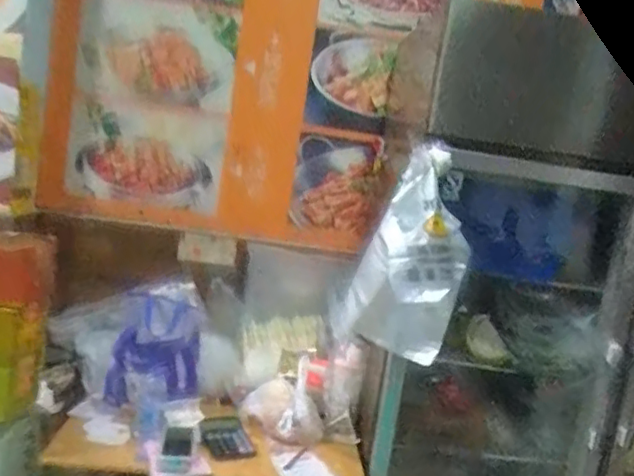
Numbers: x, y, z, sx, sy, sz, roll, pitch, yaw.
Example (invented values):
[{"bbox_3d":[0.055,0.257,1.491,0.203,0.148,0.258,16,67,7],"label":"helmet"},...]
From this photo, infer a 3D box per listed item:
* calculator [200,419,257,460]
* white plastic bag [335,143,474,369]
[{"bbox_3d":[-0.224,0.504,1.589,0.124,0.022,0.168,5,8,-24],"label":"calculator"},{"bbox_3d":[0.202,0.036,1.465,0.281,0.485,0.122,9,7,13],"label":"white plastic bag"}]

